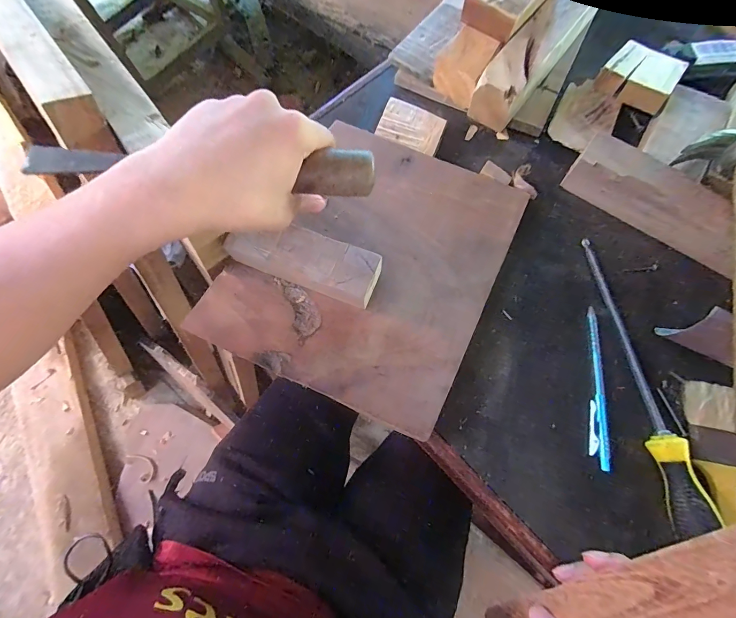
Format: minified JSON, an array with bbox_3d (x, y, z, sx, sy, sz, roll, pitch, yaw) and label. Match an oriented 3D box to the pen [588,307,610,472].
[{"bbox_3d":[0.200,0.067,0.319,0.012,0.012,0.135,8,72,3],"label":"pen"}]

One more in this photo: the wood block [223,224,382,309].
[{"bbox_3d":[-0.053,-0.040,0.320,0.127,0.033,0.047,20,73,7],"label":"wood block"}]

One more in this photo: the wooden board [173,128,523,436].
[{"bbox_3d":[0.003,-0.045,0.338,0.219,0.016,0.254,25,72,9],"label":"wooden board"}]

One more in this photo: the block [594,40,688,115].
[{"bbox_3d":[0.290,-0.247,0.391,0.069,0.024,0.065,35,76,11],"label":"block"}]

